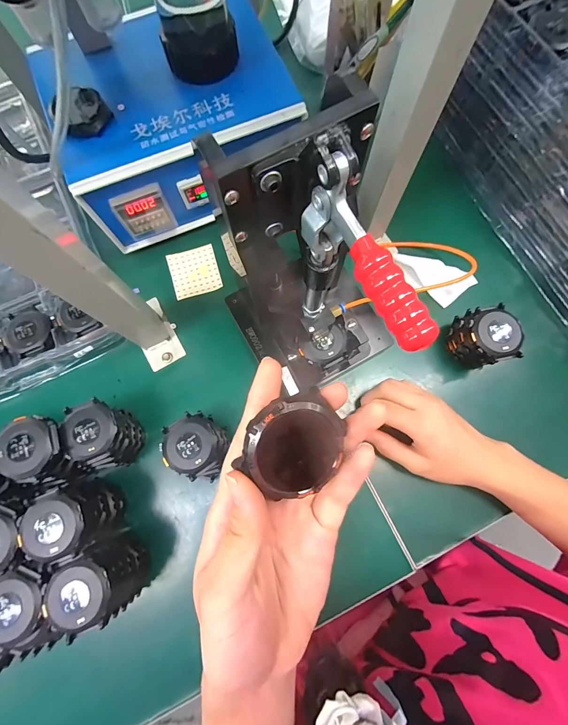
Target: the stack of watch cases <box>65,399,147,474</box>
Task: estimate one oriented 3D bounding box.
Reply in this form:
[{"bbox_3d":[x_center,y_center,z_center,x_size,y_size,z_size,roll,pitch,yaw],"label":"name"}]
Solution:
[{"bbox_3d":[-0.166,0.070,0.316,0.041,0.068,0.058,-14,77,-3],"label":"stack of watch cases"}]

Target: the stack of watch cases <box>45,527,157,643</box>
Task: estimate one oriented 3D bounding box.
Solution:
[{"bbox_3d":[-0.149,0.180,0.276,0.055,0.070,0.055,-36,79,-7],"label":"stack of watch cases"}]

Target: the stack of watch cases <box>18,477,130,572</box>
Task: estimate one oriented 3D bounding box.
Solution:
[{"bbox_3d":[-0.178,0.136,0.292,0.054,0.079,0.055,-24,78,-5],"label":"stack of watch cases"}]

